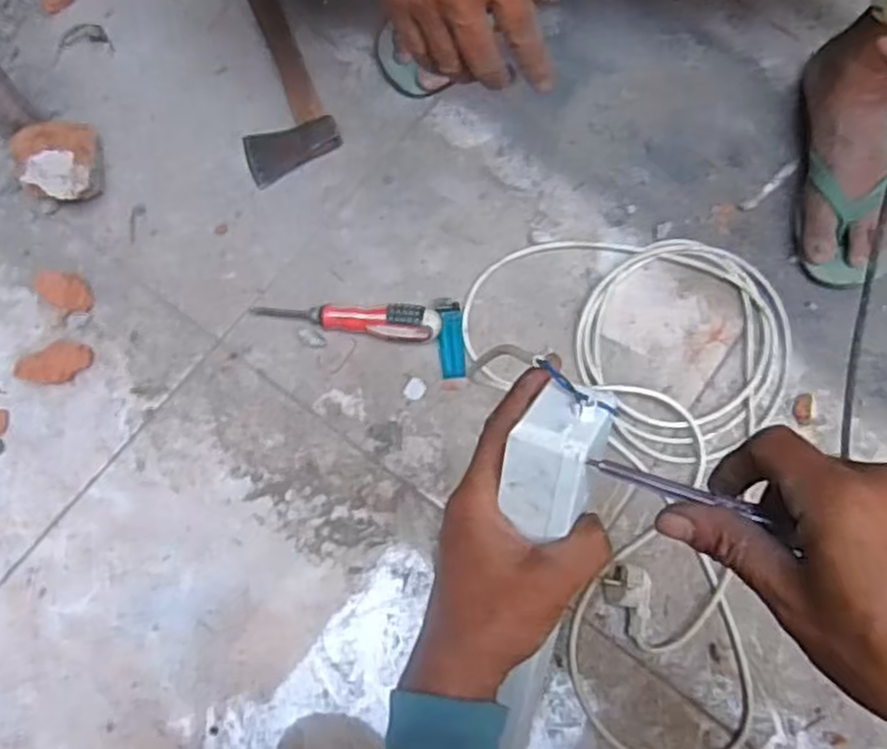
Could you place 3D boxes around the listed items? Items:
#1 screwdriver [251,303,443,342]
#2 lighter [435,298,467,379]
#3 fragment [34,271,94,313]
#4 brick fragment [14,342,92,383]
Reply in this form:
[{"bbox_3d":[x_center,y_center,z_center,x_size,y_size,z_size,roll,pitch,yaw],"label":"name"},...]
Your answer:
[{"bbox_3d":[-0.094,-0.054,0.733,0.180,0.036,0.031,6,72,2],"label":"screwdriver"},{"bbox_3d":[0.007,-0.037,0.728,0.025,0.012,0.077,-4,72,-2],"label":"lighter"},{"bbox_3d":[-0.363,-0.080,0.732,0.058,0.015,0.033,21,73,6],"label":"fragment"},{"bbox_3d":[-0.362,-0.010,0.714,0.065,0.012,0.038,-5,72,-2],"label":"brick fragment"}]

